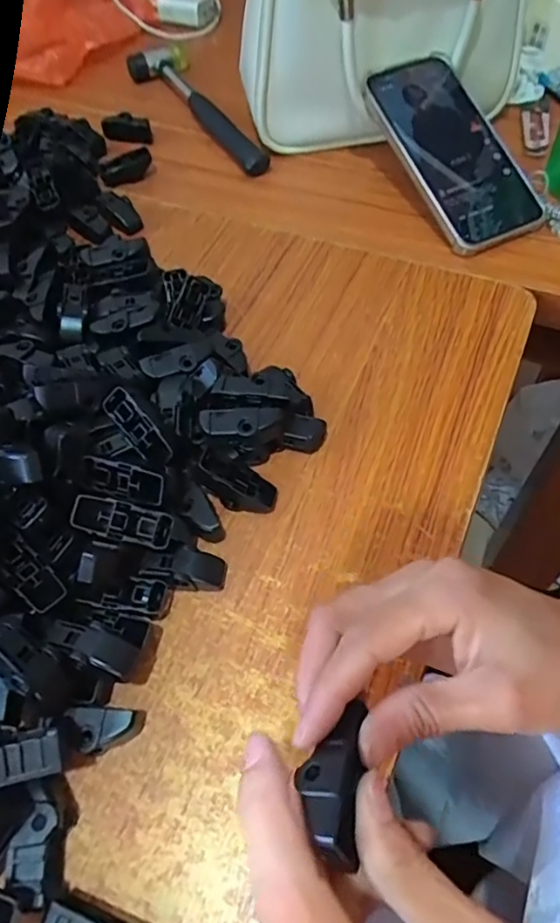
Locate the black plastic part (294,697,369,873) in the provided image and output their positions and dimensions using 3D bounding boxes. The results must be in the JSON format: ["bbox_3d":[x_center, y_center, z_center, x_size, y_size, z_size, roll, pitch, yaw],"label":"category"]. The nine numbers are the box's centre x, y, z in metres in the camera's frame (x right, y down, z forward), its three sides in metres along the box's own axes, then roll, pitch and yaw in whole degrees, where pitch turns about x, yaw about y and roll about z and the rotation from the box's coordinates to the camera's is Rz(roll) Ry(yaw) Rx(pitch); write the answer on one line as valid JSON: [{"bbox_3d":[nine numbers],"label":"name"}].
[{"bbox_3d":[0.017,0.105,0.195,0.021,0.009,0.050,8,40,8],"label":"black plastic part"}]

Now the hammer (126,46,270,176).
[{"bbox_3d":[-0.081,-0.350,0.569,0.058,0.019,0.250,-26,60,-14],"label":"hammer"}]

